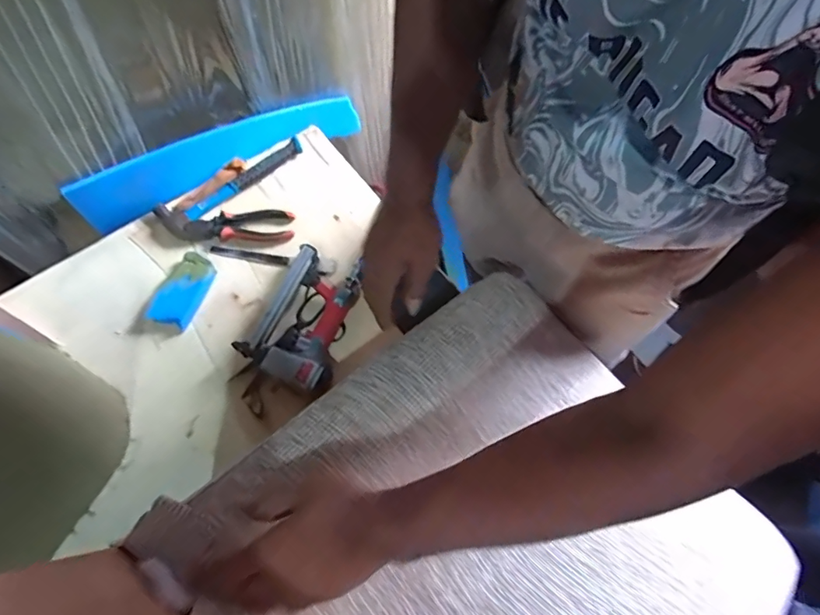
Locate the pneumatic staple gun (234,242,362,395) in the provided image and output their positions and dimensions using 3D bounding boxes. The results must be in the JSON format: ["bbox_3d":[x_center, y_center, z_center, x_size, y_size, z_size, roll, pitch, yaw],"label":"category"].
[{"bbox_3d":[-0.159,0.011,0.733,0.136,0.054,0.204,18,69,6],"label":"pneumatic staple gun"}]

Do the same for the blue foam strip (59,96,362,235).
[{"bbox_3d":[-0.318,-0.274,0.859,0.505,0.091,0.020,-32,45,-23],"label":"blue foam strip"}]

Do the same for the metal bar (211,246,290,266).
[{"bbox_3d":[-0.263,-0.083,0.798,0.128,0.012,0.016,8,68,2],"label":"metal bar"}]

